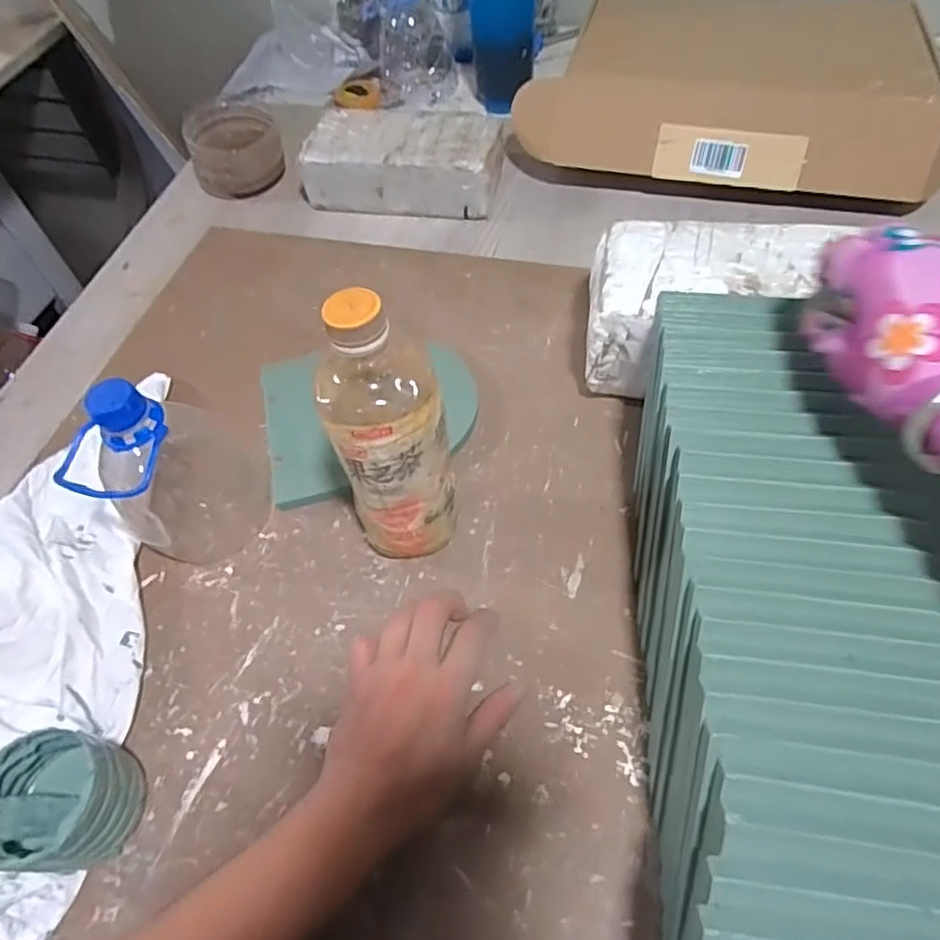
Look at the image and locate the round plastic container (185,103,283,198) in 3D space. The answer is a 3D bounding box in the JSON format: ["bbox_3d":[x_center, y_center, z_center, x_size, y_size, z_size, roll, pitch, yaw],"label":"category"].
[{"bbox_3d":[-0.267,-0.372,0.714,0.105,0.068,0.102,-15,57,-6],"label":"round plastic container"}]

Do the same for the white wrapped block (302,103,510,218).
[{"bbox_3d":[-0.069,-0.329,0.671,0.205,0.067,0.099,5,58,7],"label":"white wrapped block"}]

